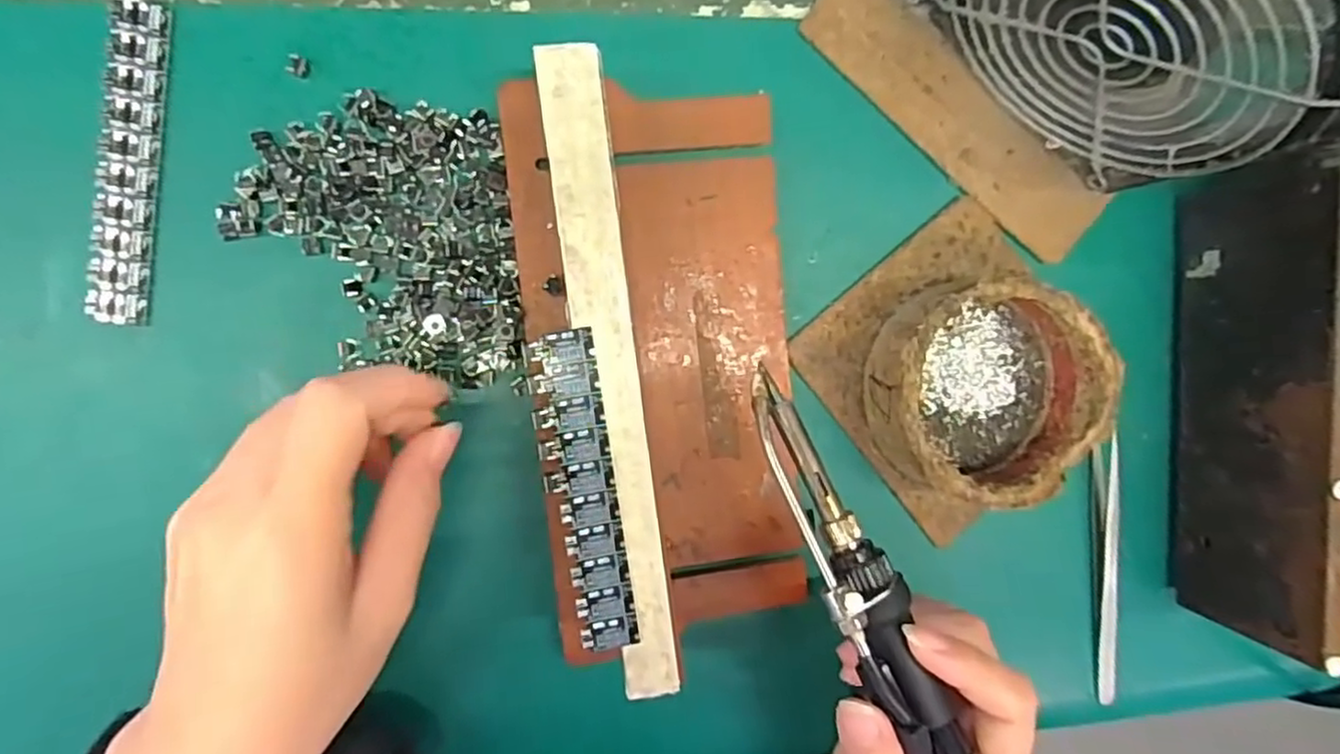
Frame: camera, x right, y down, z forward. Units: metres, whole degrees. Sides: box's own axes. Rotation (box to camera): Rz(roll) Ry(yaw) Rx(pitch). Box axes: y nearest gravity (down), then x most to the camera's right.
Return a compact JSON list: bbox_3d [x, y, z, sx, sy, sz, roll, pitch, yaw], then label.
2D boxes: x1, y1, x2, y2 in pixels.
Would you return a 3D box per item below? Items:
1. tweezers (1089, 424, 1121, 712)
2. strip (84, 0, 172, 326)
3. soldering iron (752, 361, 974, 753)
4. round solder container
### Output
[{"bbox_3d":[0.190,0.086,0.307,0.009,0.012,0.120,-6,95,-8],"label":"tweezers"},{"bbox_3d":[-0.186,-0.074,0.245,0.018,0.005,0.110,6,93,-9],"label":"strip"},{"bbox_3d":[0.075,0.095,0.225,0.024,0.020,0.208,-25,87,-5],"label":"soldering iron"},{"bbox_3d":[0.119,0.005,0.273,0.083,0.040,0.080,24,90,-9],"label":"round solder container"}]

